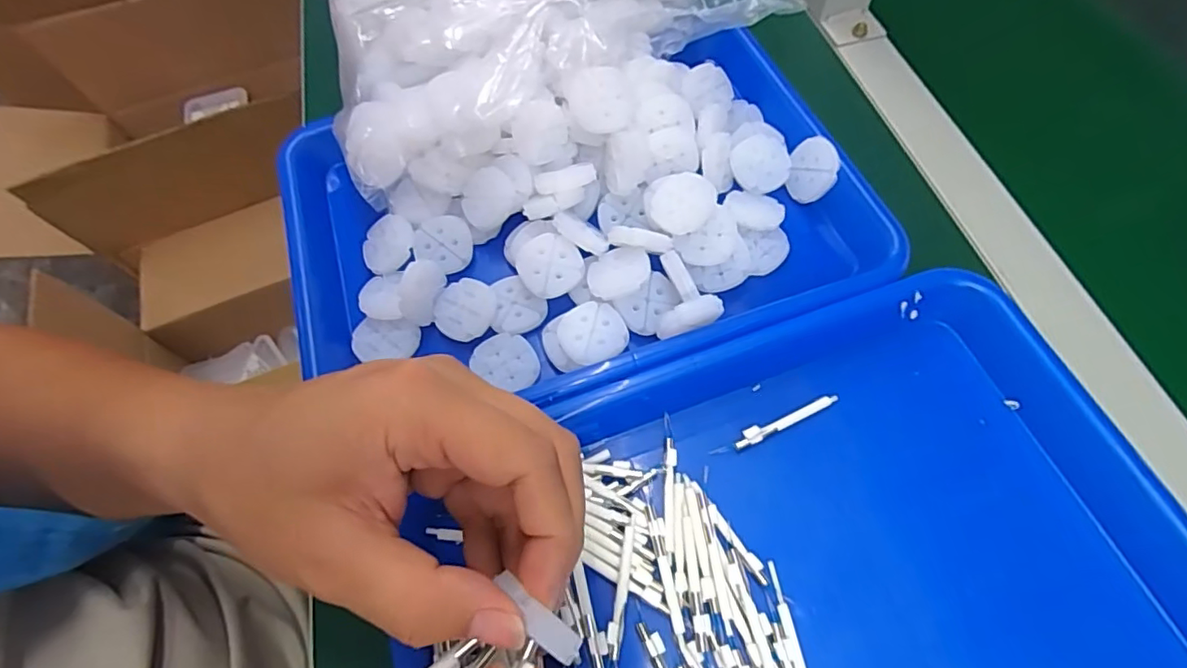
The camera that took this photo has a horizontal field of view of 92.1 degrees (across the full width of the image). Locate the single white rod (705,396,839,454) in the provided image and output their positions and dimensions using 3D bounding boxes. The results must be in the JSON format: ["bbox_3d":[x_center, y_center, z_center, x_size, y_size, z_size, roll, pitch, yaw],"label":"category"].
[{"bbox_3d":[0.093,0.047,0.292,0.071,0.005,0.008,-23,64,-8],"label":"single white rod"}]

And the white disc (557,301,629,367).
[{"bbox_3d":[0.000,0.000,0.310,0.035,0.007,0.037,-1,63,3],"label":"white disc"}]

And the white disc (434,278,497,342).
[{"bbox_3d":[-0.074,-0.014,0.328,0.033,0.011,0.035,-1,63,3],"label":"white disc"}]

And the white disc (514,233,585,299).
[{"bbox_3d":[-0.025,-0.039,0.325,0.036,0.007,0.036,0,86,-1],"label":"white disc"}]

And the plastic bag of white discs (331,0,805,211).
[{"bbox_3d":[-0.064,-0.268,0.393,0.269,0.082,0.304,-20,64,-6],"label":"plastic bag of white discs"}]

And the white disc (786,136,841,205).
[{"bbox_3d":[0.134,-0.101,0.351,0.008,0.032,0.036,5,73,-39],"label":"white disc"}]

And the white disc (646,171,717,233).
[{"bbox_3d":[0.048,-0.075,0.328,0.043,0.009,0.036,11,81,28],"label":"white disc"}]

